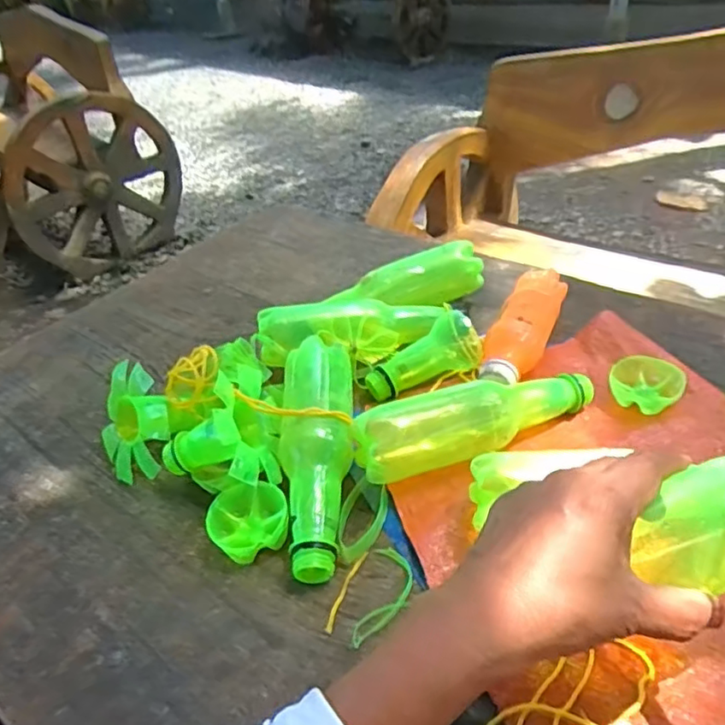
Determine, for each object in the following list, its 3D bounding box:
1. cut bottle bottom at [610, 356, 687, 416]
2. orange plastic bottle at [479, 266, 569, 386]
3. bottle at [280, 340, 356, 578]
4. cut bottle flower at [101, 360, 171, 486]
[{"bbox_3d":[0.234,0.018,0.508,0.055,0.018,0.049,14,41,27],"label":"cut bottle bottom"},{"bbox_3d":[0.143,-0.028,0.561,0.051,0.046,0.167,13,40,25],"label":"orange plastic bottle"},{"bbox_3d":[-0.032,0.064,0.466,0.053,0.058,0.194,-6,36,2],"label":"bottle"},{"bbox_3d":[-0.179,0.047,0.497,0.077,0.092,0.033,-10,-5,36],"label":"cut bottle flower"}]

